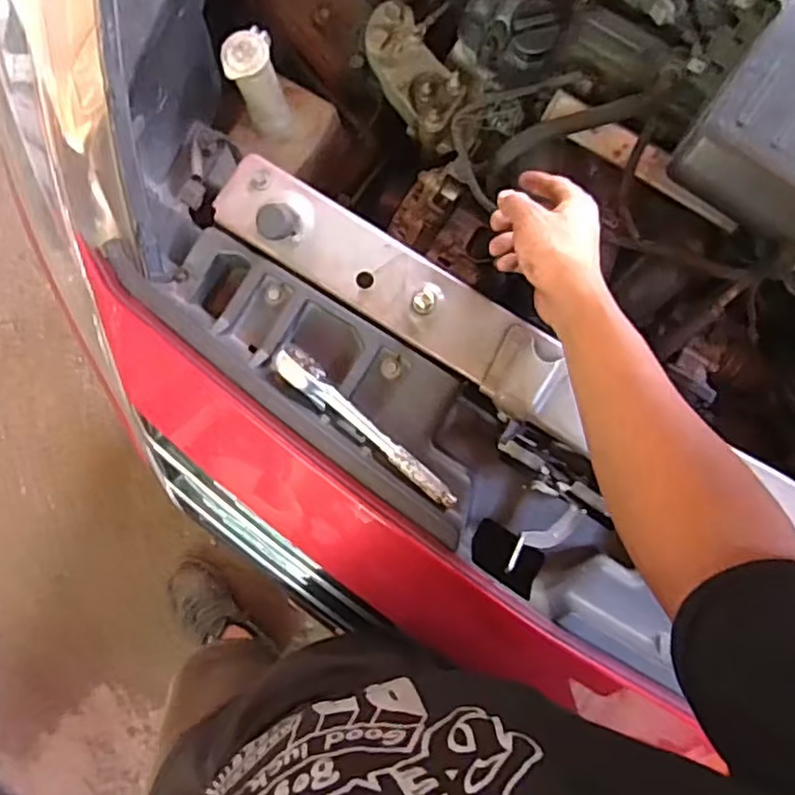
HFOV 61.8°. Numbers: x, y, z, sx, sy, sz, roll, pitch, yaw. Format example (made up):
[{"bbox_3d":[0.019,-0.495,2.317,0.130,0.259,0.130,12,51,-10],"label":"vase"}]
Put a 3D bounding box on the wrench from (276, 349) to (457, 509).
[{"bbox_3d":[-0.027,0.028,0.564,0.191,0.023,0.025,43,86,5],"label":"wrench"}]

